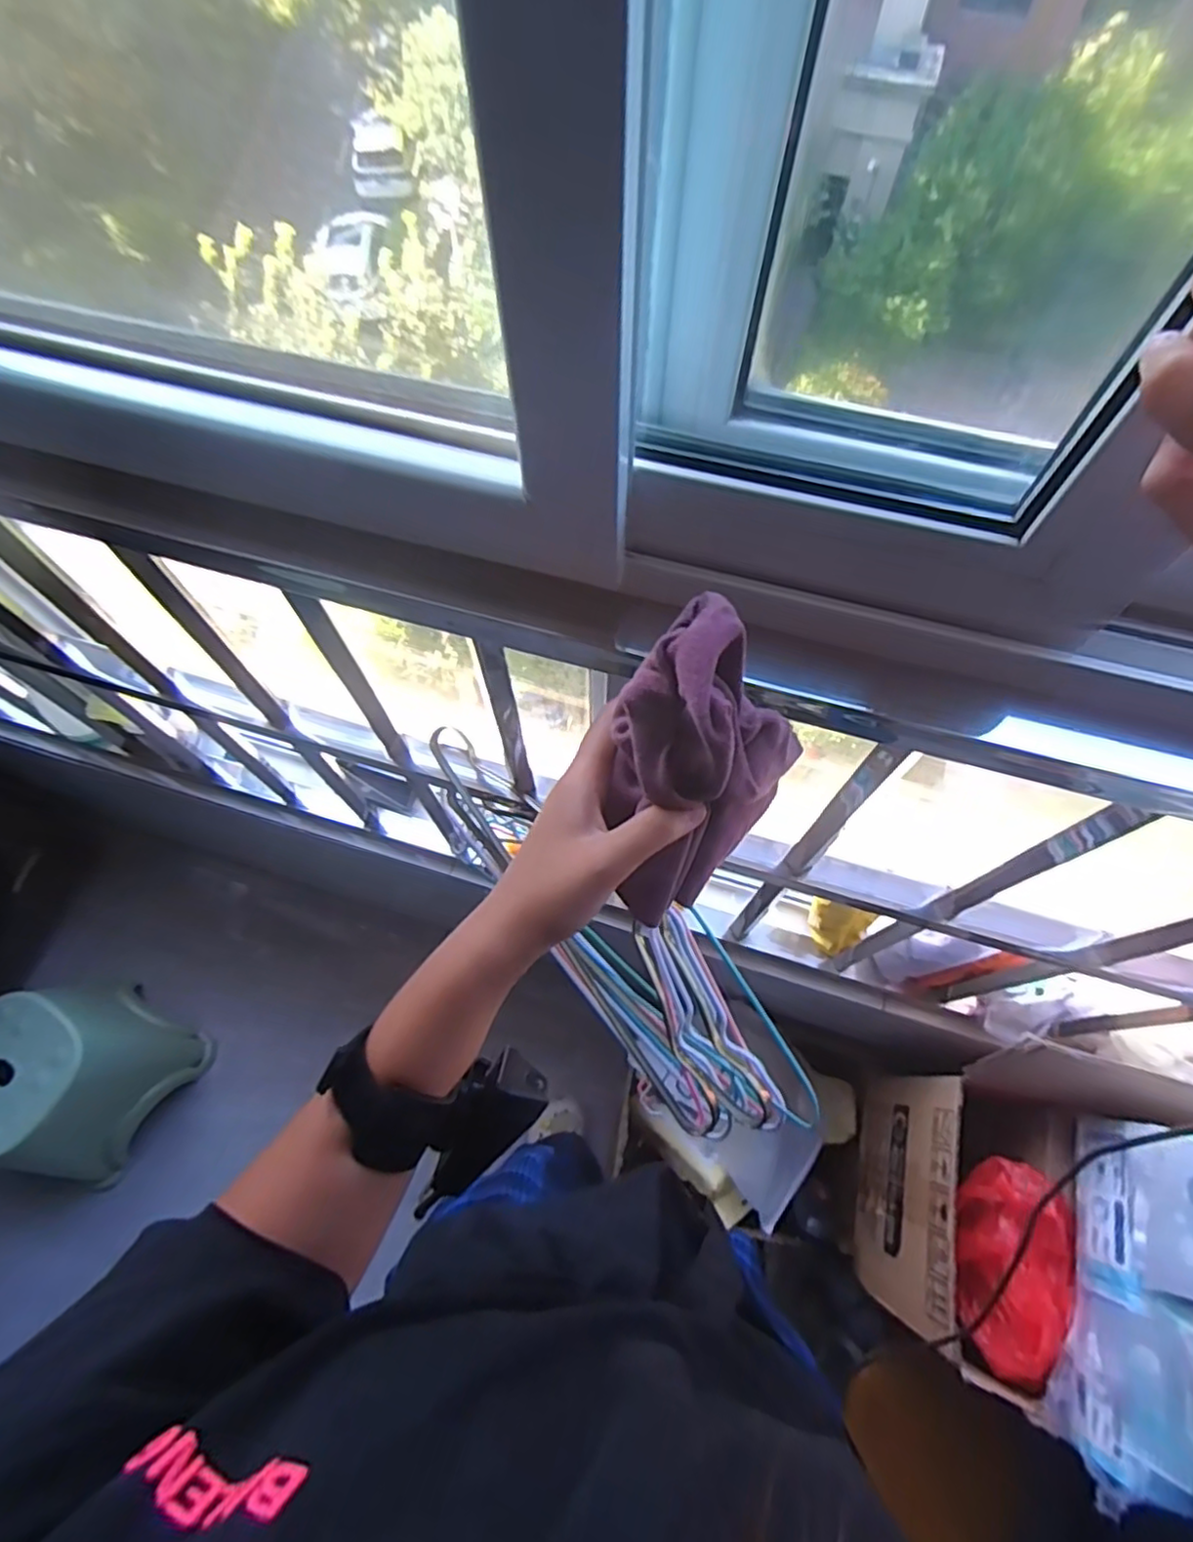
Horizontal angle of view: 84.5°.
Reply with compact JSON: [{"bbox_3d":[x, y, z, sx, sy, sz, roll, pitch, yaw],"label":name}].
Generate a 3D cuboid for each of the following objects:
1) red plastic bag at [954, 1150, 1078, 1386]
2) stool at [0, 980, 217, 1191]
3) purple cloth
[{"bbox_3d":[0.443,0.531,0.705,0.092,0.094,0.198,8,65,4],"label":"red plastic bag"},{"bbox_3d":[-0.935,0.540,1.167,0.258,0.289,0.269,26,68,11],"label":"stool"},{"bbox_3d":[0.047,0.000,0.278,0.074,0.135,0.045,-3,32,-1],"label":"purple cloth"}]

